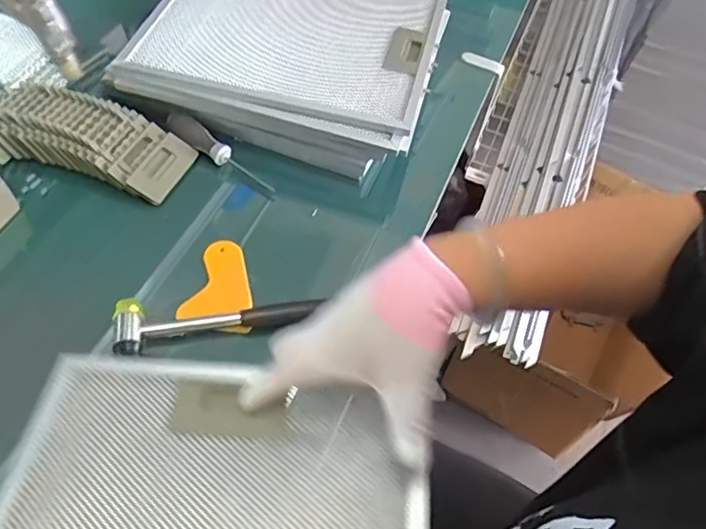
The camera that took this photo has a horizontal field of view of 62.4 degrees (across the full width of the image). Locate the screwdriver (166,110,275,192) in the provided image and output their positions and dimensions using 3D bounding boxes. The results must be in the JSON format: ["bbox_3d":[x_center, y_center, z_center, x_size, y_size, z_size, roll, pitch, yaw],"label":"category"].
[{"bbox_3d":[-0.152,-0.130,0.666,0.147,0.025,0.025,36,58,4],"label":"screwdriver"}]

